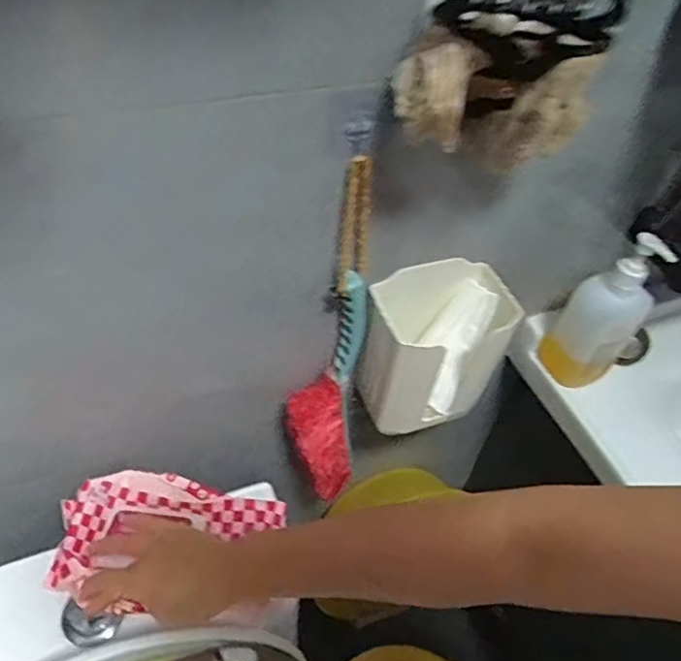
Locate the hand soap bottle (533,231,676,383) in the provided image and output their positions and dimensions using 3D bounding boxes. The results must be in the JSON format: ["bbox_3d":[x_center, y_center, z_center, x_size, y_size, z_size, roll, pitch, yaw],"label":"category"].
[{"bbox_3d":[0.311,-0.023,0.708,0.081,0.208,0.079,-32,59,-30],"label":"hand soap bottle"}]

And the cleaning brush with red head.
[{"bbox_3d":[-0.010,0.046,0.634,0.082,0.471,0.073,9,48,1],"label":"cleaning brush with red head"}]

